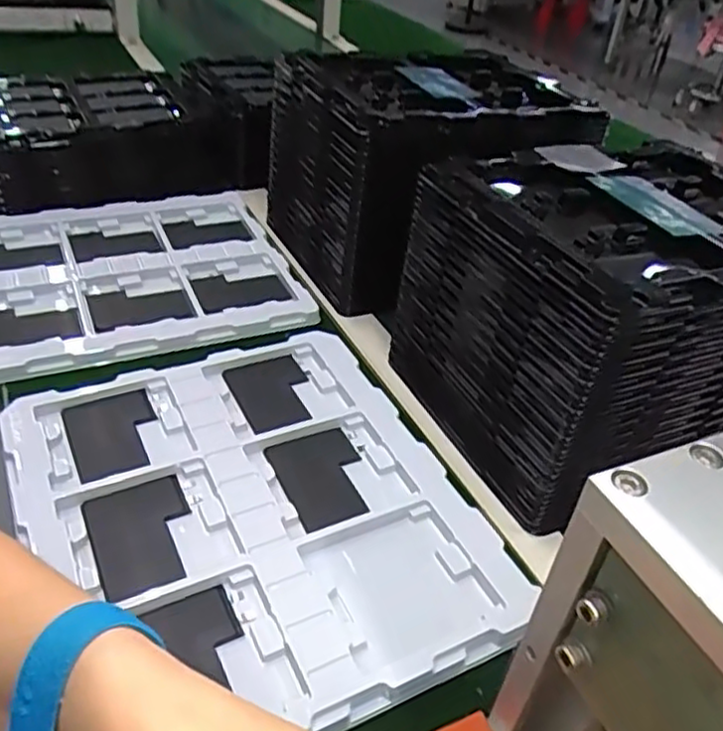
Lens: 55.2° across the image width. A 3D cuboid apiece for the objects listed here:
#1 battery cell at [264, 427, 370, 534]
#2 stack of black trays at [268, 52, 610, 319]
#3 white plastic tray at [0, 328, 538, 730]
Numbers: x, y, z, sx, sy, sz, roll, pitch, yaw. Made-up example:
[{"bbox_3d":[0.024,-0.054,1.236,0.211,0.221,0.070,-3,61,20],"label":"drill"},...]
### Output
[{"bbox_3d":[-0.025,0.080,0.497,0.066,0.010,0.093,-14,42,-23],"label":"battery cell"},{"bbox_3d":[0.072,-0.198,0.718,0.274,0.192,0.261,-15,42,-24],"label":"stack of black trays"},{"bbox_3d":[-0.074,0.097,0.473,0.265,0.026,0.325,-16,43,-26],"label":"white plastic tray"}]

